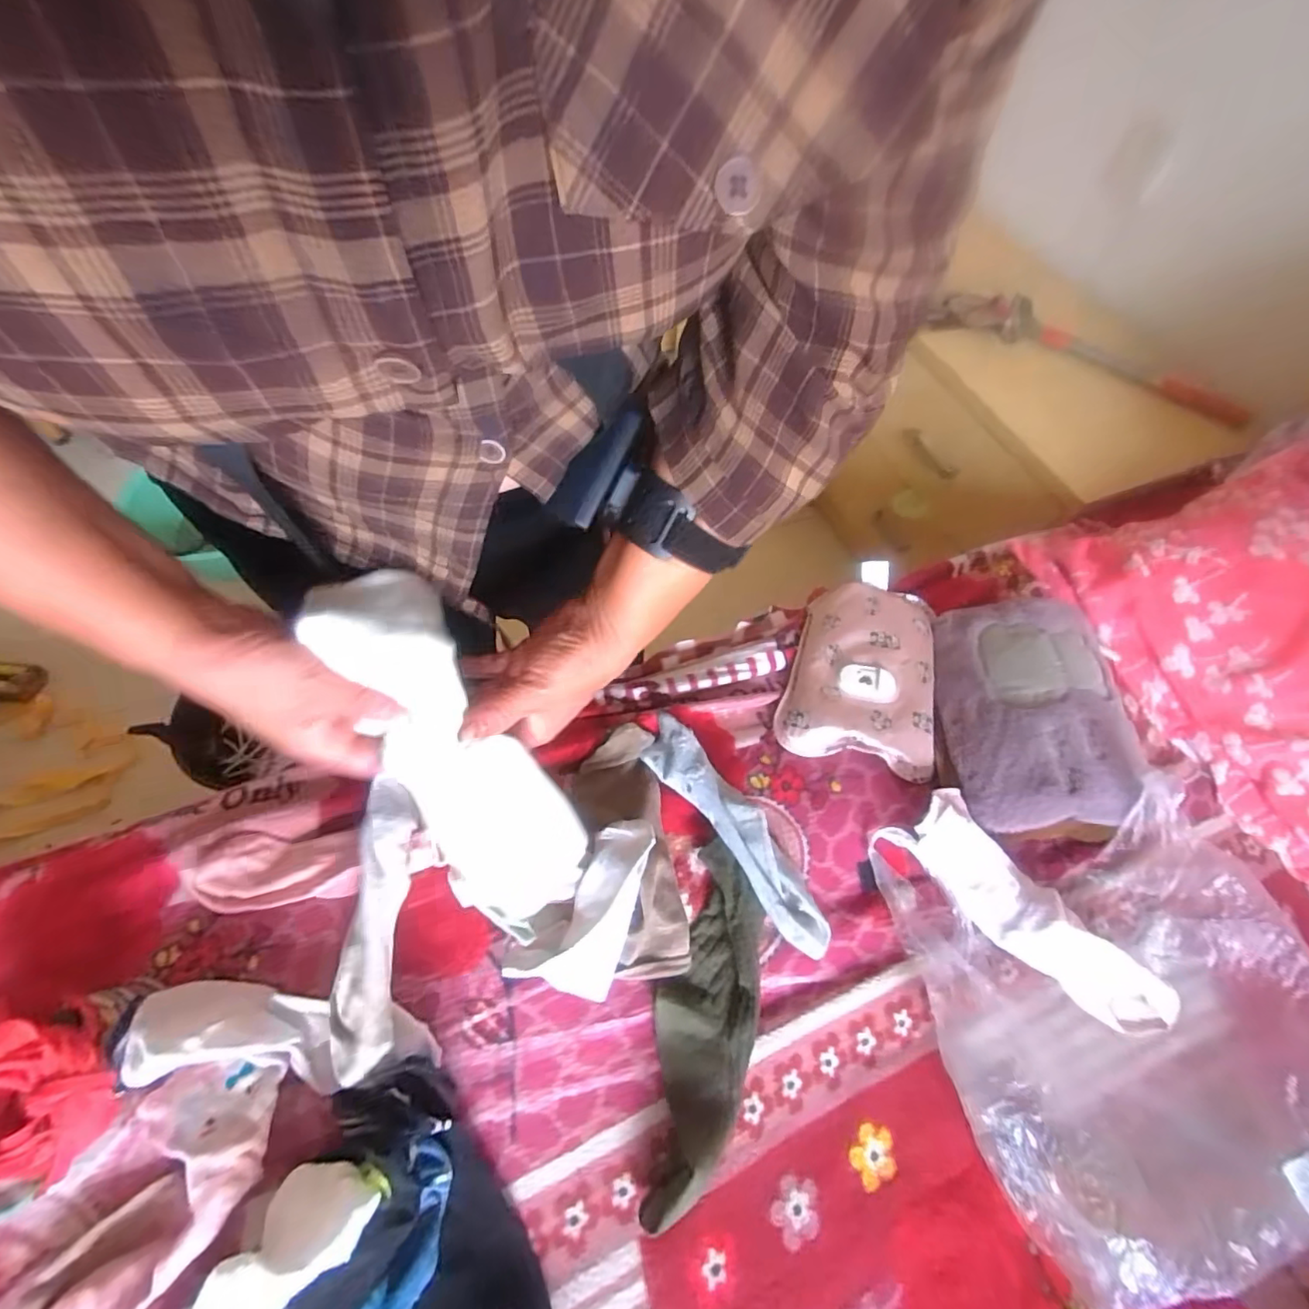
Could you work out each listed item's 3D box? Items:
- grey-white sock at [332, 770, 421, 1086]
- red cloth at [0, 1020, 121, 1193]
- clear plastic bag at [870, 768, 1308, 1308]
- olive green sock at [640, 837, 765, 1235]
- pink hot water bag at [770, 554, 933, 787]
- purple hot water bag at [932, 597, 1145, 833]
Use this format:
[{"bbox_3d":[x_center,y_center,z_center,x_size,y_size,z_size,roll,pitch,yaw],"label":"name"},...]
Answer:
[{"bbox_3d":[-0.207,0.191,0.434,0.041,0.029,0.200,-4,58,0],"label":"grey-white sock"},{"bbox_3d":[-0.400,0.288,0.378,0.087,0.057,0.092,-26,61,-13],"label":"red cloth"},{"bbox_3d":[0.365,0.282,0.488,0.278,0.121,0.311,-11,58,-4],"label":"clear plastic bag"},{"bbox_3d":[0.042,0.274,0.467,0.080,0.044,0.268,7,59,6],"label":"olive green sock"},{"bbox_3d":[0.230,0.008,0.652,0.153,0.035,0.240,11,59,9],"label":"pink hot water bag"},{"bbox_3d":[0.378,0.049,0.583,0.156,0.033,0.243,6,59,6],"label":"purple hot water bag"}]

